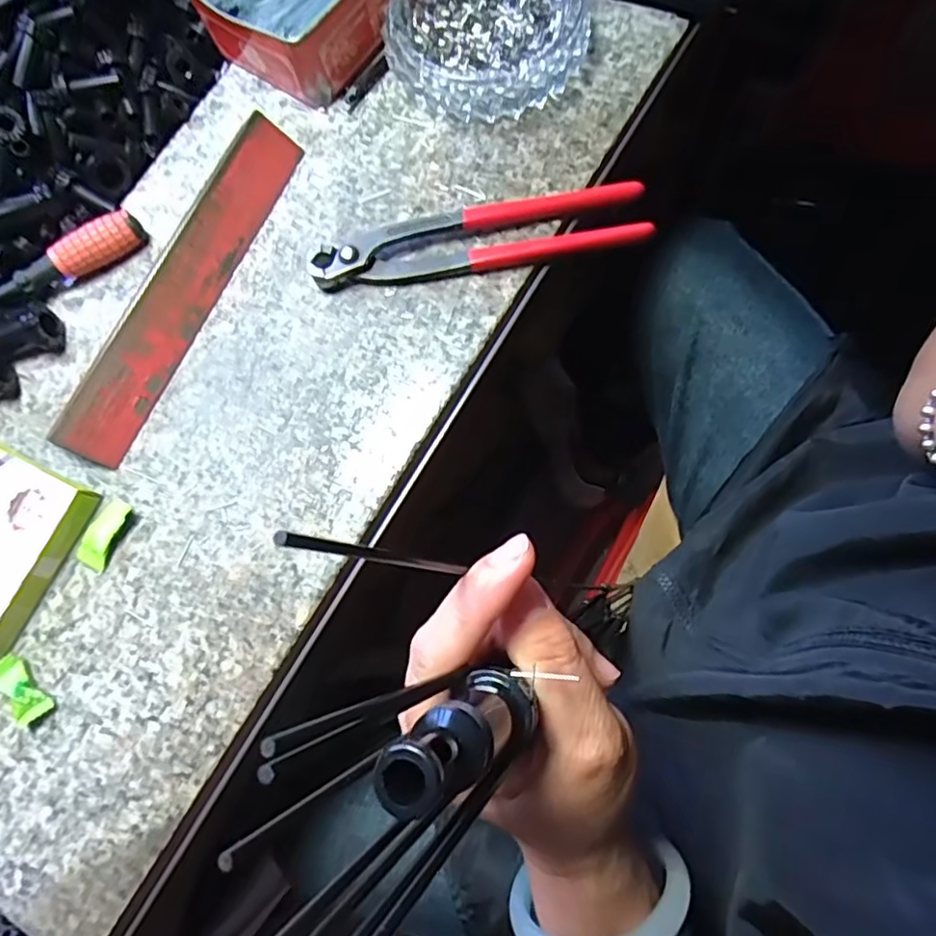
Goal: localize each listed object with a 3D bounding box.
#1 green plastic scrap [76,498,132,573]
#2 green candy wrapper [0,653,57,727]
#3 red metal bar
[{"bbox_3d":[-0.204,0.036,0.341,0.018,0.009,0.039,23,79,9],"label":"green plastic scrap"},{"bbox_3d":[-0.235,0.116,0.317,0.019,0.008,0.037,-44,77,-7],"label":"green candy wrapper"},{"bbox_3d":[-0.166,-0.109,0.359,0.029,0.020,0.227,24,79,9],"label":"red metal bar"}]

